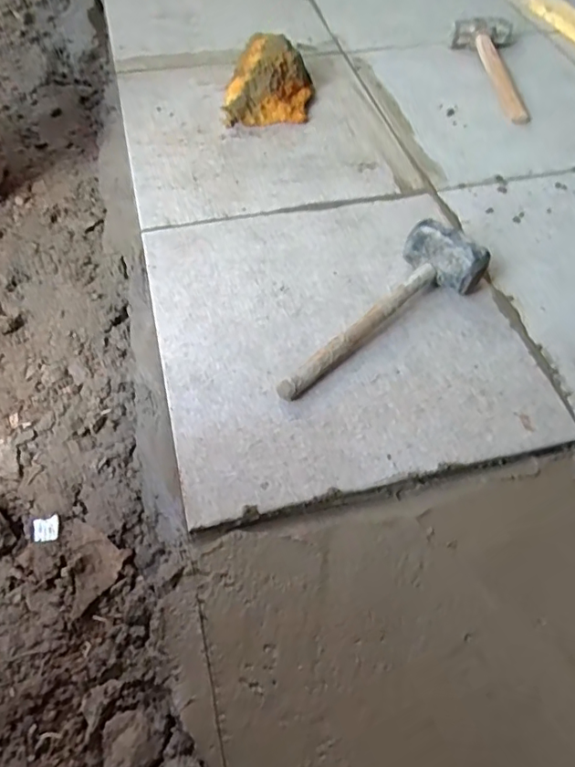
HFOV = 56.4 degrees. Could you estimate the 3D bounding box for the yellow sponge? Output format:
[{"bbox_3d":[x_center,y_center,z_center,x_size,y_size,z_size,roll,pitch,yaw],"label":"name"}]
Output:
[{"bbox_3d":[-0.026,-0.462,0.833,0.122,0.074,0.148,12,56,6],"label":"yellow sponge"}]

